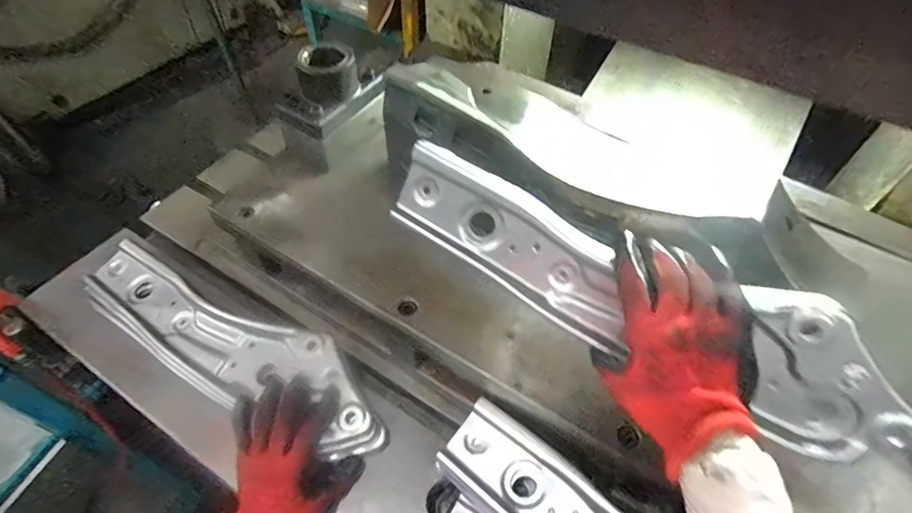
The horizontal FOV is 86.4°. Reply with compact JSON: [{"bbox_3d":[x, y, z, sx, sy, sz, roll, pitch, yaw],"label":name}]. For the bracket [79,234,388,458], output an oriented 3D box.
[{"bbox_3d":[-0.285,0.108,0.597,0.452,0.053,0.107,21,54,17],"label":"bracket"}]

